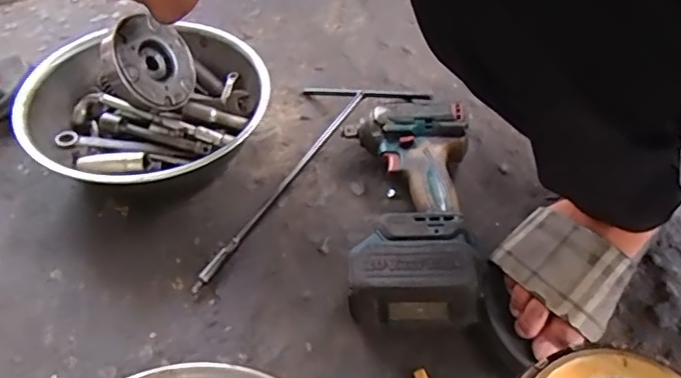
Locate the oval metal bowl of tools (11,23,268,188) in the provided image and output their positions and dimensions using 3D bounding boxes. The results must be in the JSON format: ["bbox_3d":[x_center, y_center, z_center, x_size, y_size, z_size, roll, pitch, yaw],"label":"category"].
[{"bbox_3d":[-0.213,-0.081,0.640,0.254,0.092,0.251,1,49,4],"label":"oval metal bowl of tools"}]

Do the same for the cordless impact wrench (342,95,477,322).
[{"bbox_3d":[0.069,0.018,0.554,0.125,0.077,0.248,1,49,4],"label":"cordless impact wrench"}]

